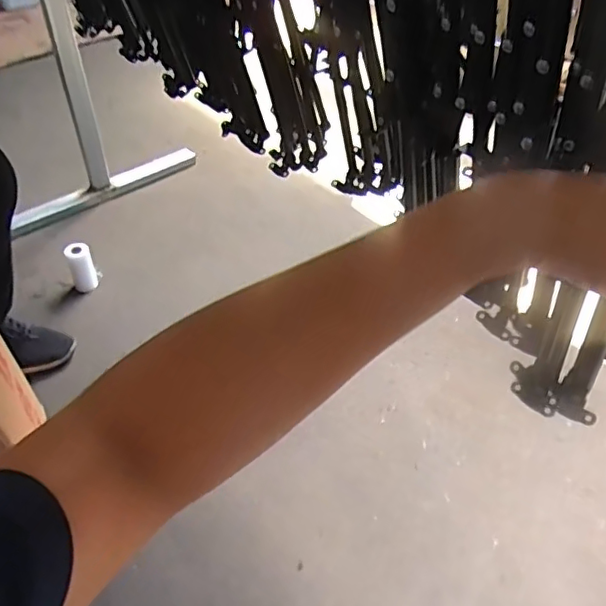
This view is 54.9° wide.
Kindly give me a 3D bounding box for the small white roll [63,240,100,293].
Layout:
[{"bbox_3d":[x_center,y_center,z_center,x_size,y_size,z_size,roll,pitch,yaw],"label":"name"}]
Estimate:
[{"bbox_3d":[-0.482,-0.075,1.276,0.055,0.111,0.050,1,44,-1],"label":"small white roll"}]

